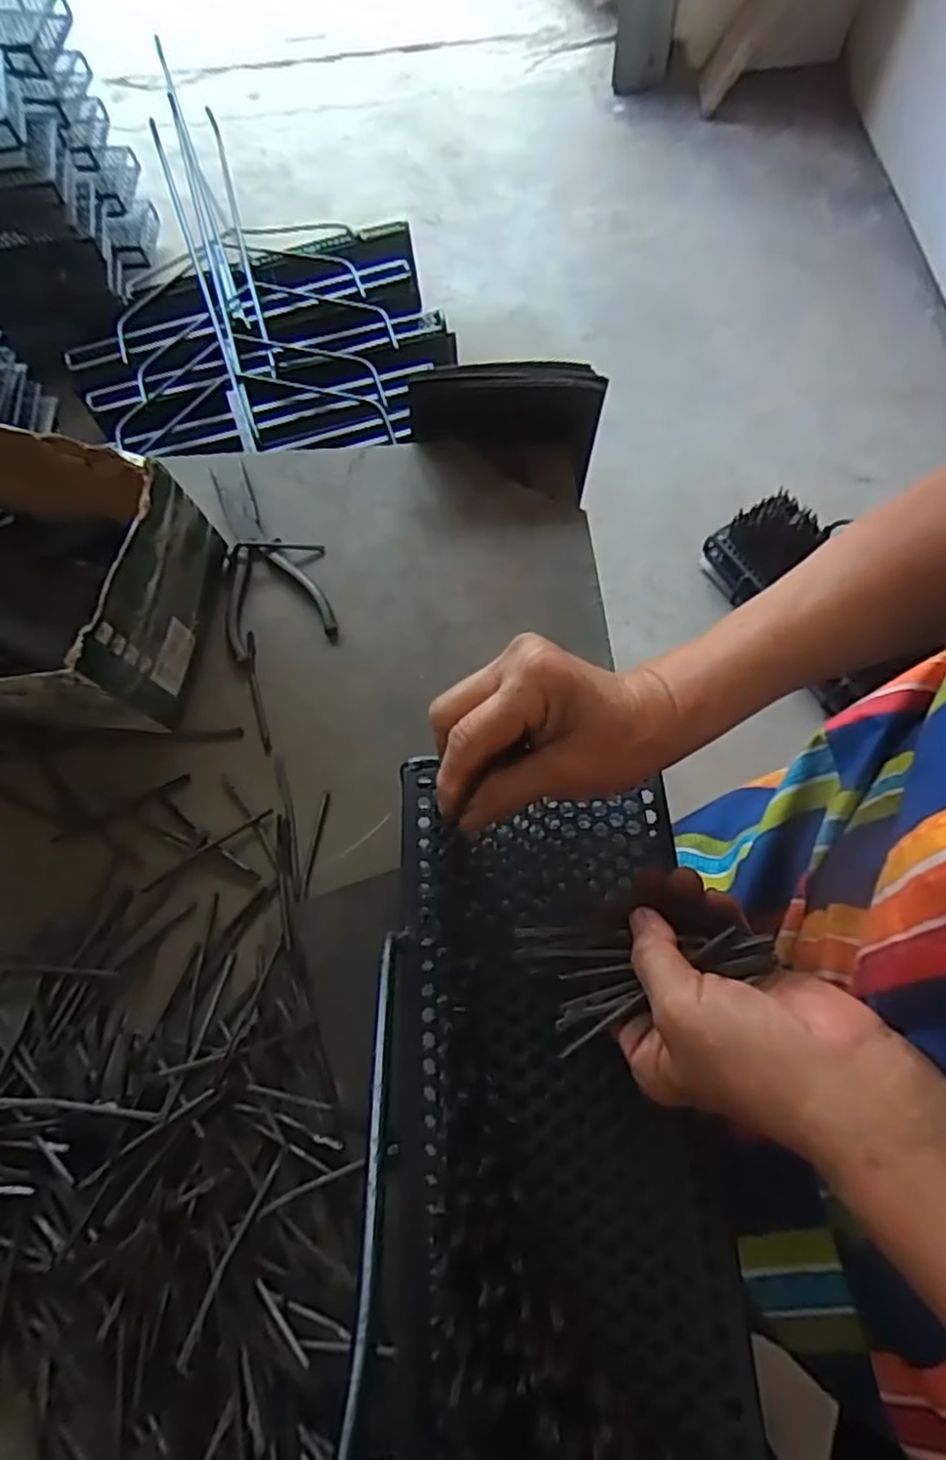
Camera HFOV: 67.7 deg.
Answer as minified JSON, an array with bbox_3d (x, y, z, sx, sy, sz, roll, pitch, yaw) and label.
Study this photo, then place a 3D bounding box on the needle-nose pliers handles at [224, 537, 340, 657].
[{"bbox_3d":[-0.151,-0.106,0.543,0.080,0.012,0.097,-13,67,-2],"label":"needle-nose pliers handles"}]

